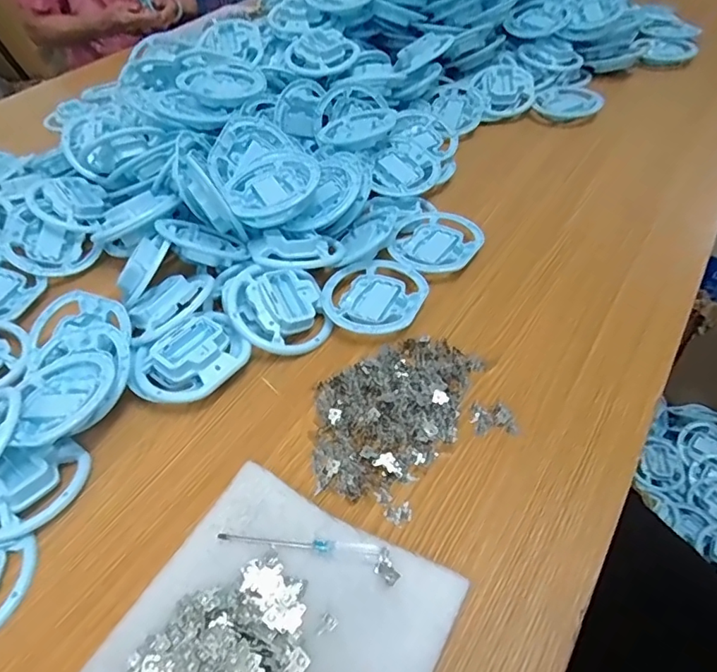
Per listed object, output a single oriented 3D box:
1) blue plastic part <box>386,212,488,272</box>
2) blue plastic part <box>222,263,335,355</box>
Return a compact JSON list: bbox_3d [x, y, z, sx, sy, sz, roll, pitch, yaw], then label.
[{"bbox_3d":[0.084,-0.103,0.583,0.093,0.011,0.100,-3,47,3],"label":"blue plastic part"},{"bbox_3d":[-0.078,-0.028,0.506,0.091,0.031,0.095,-12,58,-16],"label":"blue plastic part"}]

